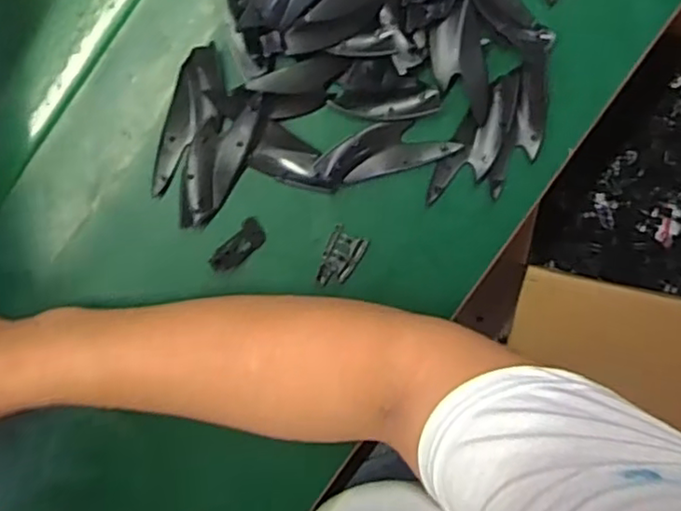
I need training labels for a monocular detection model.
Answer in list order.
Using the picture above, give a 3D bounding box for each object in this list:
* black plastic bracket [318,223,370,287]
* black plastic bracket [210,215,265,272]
[{"bbox_3d":[0.000,0.003,0.463,0.026,0.004,0.042,30,94,-7],"label":"black plastic bracket"},{"bbox_3d":[-0.069,-0.006,0.453,0.019,0.008,0.042,41,93,-7],"label":"black plastic bracket"}]

